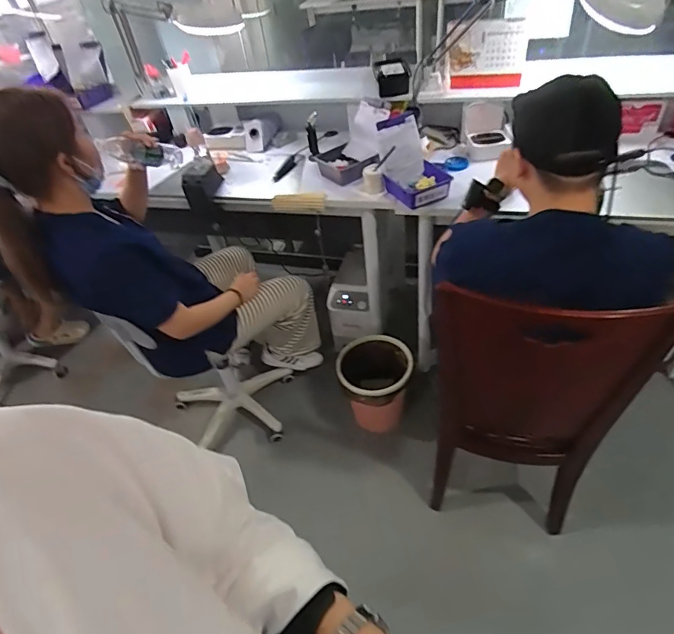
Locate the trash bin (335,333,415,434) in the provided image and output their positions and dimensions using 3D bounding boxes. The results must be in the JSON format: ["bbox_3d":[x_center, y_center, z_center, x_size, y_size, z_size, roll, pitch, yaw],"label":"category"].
[{"bbox_3d":[0.150,0.278,1.700,0.263,0.309,0.284,-11,42,-4],"label":"trash bin"}]

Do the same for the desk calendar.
[{"bbox_3d":[0.491,-0.875,1.485,0.240,0.182,0.102,7,44,15],"label":"desk calendar"}]

